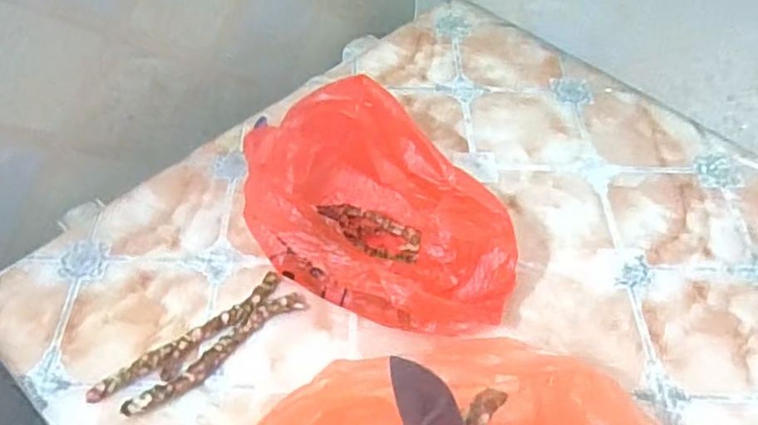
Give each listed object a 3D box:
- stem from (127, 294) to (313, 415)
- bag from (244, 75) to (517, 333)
[{"bbox_3d":[-0.110,0.096,0.459,0.138,0.014,0.019,-32,58,-25],"label":"stem"},{"bbox_3d":[-0.004,-0.003,0.477,0.218,0.109,0.117,24,54,18],"label":"bag"}]

